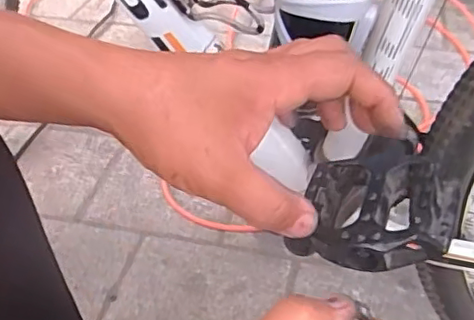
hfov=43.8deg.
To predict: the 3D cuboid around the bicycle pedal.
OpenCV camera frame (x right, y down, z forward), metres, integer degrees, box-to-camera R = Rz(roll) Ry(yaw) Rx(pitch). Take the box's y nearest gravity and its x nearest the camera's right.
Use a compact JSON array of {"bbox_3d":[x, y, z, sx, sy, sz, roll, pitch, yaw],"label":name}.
[{"bbox_3d":[0.094,0.029,0.397,0.095,0.030,0.106,-6,37,26],"label":"bicycle pedal"}]

